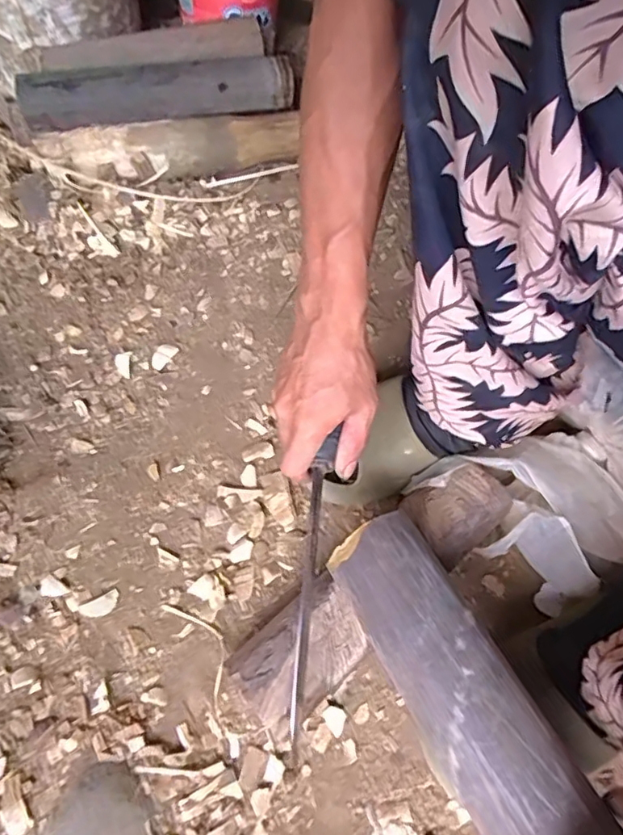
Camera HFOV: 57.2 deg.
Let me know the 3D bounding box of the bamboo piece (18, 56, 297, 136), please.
[{"bbox_3d":[-0.187,-0.400,0.693,0.328,0.053,0.061,-15,62,-12],"label":"bamboo piece"}]

